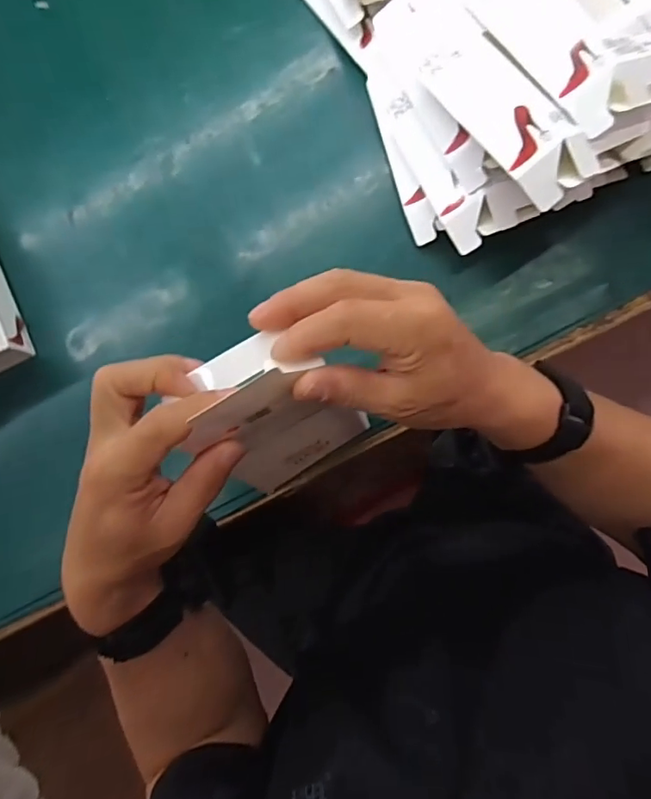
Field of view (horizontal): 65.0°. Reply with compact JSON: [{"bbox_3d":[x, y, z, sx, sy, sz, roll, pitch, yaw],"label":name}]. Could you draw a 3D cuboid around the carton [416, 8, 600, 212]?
[{"bbox_3d":[0.131,-0.217,0.377,0.055,0.022,0.162,-35,81,3],"label":"carton"}]

